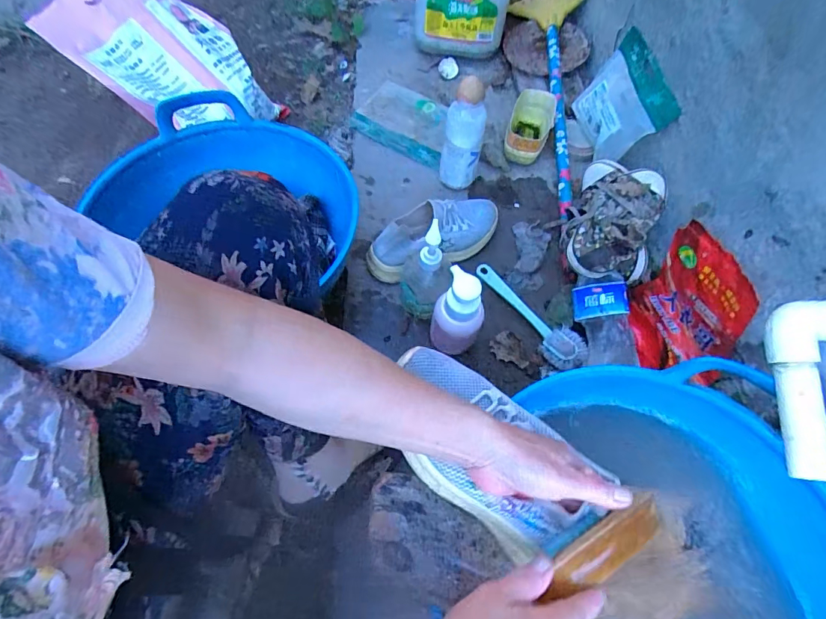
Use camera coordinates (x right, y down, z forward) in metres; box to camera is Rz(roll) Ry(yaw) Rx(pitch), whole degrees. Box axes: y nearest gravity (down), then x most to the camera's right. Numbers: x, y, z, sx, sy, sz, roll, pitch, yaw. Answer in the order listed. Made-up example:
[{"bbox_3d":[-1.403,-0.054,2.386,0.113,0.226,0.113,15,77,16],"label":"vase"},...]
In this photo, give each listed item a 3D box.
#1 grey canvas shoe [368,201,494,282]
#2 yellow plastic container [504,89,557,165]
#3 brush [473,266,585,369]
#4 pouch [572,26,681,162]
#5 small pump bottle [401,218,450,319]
[{"bbox_3d":[0.038,-0.120,0.679,0.222,0.071,0.083,-26,67,-16],"label":"grey canvas shoe"},{"bbox_3d":[0.224,-0.349,0.832,0.075,0.067,0.146,19,63,6],"label":"yellow plastic container"},{"bbox_3d":[0.179,0.002,0.658,0.060,0.033,0.211,-29,68,-17],"label":"brush"},{"bbox_3d":[0.370,-0.381,0.782,0.044,0.156,0.215,18,54,-30],"label":"pouch"},{"bbox_3d":[0.017,-0.056,0.606,0.065,0.158,0.082,3,62,-2],"label":"small pump bottle"}]

